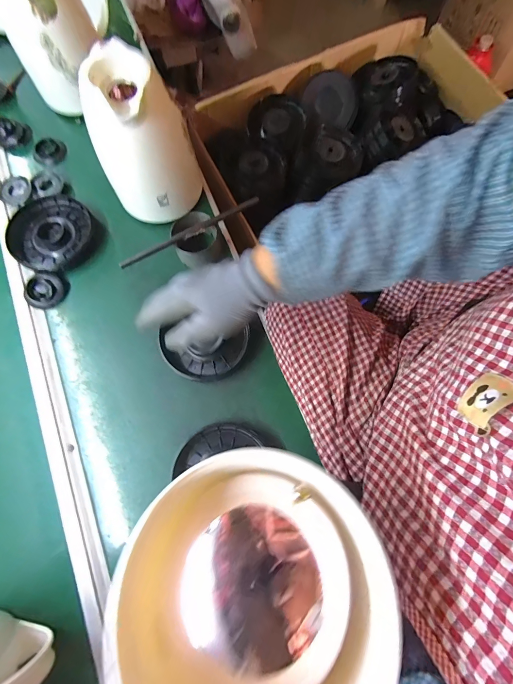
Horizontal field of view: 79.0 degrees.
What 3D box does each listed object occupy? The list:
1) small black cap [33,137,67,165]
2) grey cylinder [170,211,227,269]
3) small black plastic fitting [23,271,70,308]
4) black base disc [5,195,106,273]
[{"bbox_3d":[-0.382,-0.354,0.575,0.057,0.014,0.047,-41,78,-9],"label":"small black cap"},{"bbox_3d":[-0.092,-0.163,0.504,0.078,0.051,0.079,0,75,1],"label":"grey cylinder"},{"bbox_3d":[-0.340,-0.085,0.499,0.058,0.021,0.061,0,75,1],"label":"small black plastic fitting"},{"bbox_3d":[-0.342,-0.183,0.525,0.137,0.026,0.134,0,75,1],"label":"black base disc"}]

